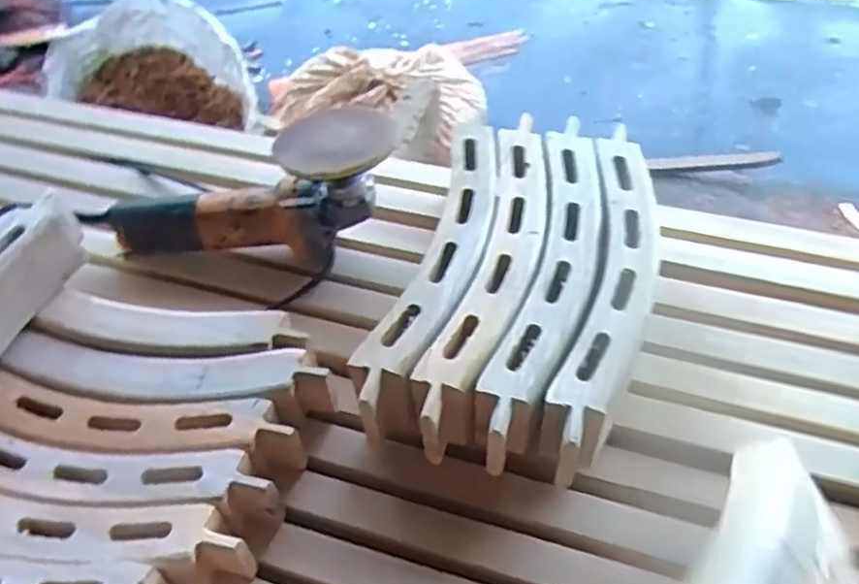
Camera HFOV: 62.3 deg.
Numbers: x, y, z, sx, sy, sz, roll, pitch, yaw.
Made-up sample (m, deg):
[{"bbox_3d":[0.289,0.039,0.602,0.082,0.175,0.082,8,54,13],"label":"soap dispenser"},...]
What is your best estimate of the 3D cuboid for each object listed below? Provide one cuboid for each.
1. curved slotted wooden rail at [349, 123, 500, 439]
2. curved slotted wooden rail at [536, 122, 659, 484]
[{"bbox_3d":[0.014,-0.020,0.627,0.066,0.071,0.322,13,53,15],"label":"curved slotted wooden rail"},{"bbox_3d":[0.153,0.000,0.606,0.070,0.075,0.334,10,52,13],"label":"curved slotted wooden rail"}]

